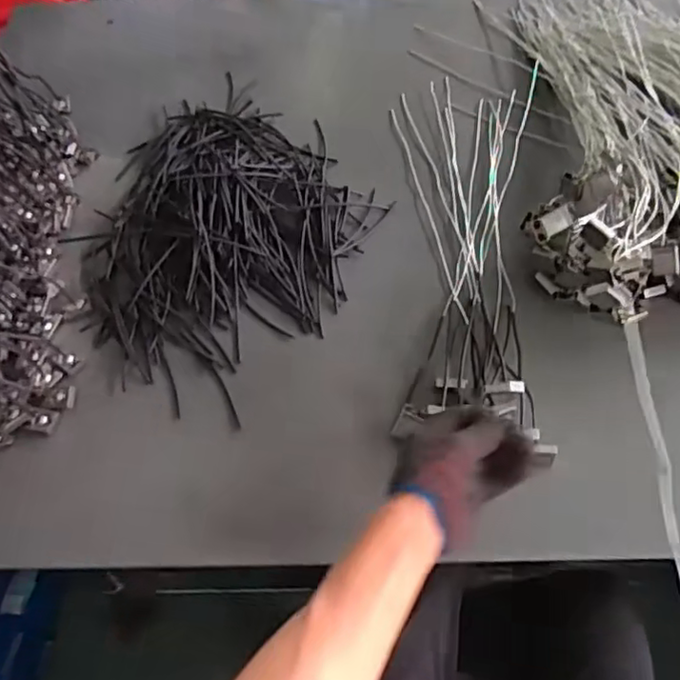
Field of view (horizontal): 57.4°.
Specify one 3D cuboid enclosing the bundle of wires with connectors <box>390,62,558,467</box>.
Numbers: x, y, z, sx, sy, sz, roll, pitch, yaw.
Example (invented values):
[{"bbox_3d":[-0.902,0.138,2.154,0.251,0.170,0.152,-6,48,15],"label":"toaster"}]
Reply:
[{"bbox_3d":[0.166,-0.142,0.818,0.190,0.041,0.616,3,56,5],"label":"bundle of wires with connectors"}]

